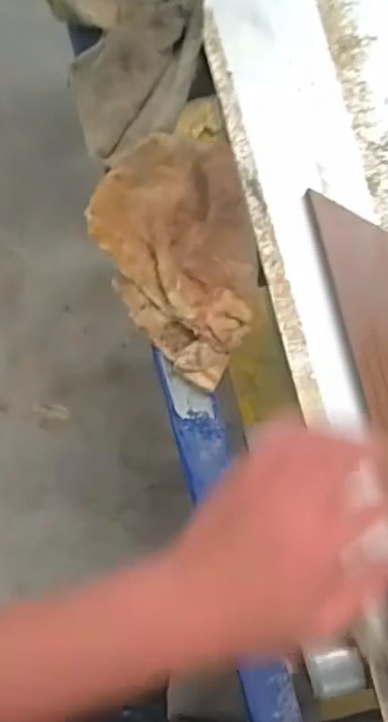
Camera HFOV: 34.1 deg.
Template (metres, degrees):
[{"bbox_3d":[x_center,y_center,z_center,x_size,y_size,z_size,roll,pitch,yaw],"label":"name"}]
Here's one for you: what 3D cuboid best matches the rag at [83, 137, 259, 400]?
[{"bbox_3d":[-0.008,-0.077,0.486,0.112,0.037,0.184,-17,89,0],"label":"rag"}]

